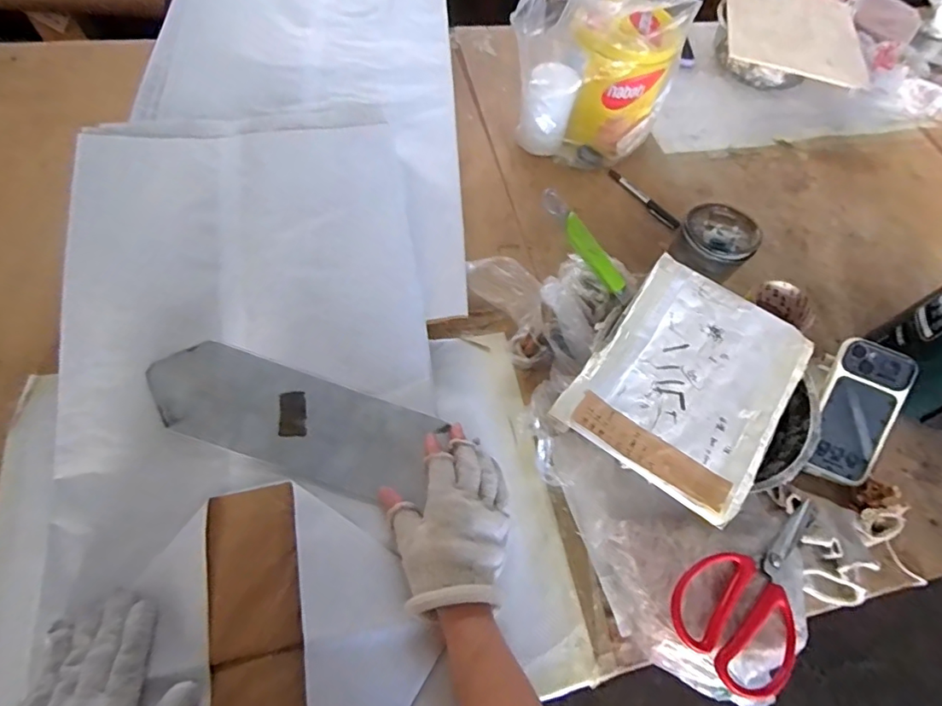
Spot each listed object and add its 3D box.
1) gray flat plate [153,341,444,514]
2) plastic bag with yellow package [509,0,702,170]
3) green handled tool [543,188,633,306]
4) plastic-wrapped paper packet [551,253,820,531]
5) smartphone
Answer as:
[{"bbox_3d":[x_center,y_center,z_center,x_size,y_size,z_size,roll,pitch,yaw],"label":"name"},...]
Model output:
[{"bbox_3d":[-0.176,0.069,0.510,0.277,0.007,0.096,19,72,-2],"label":"gray flat plate"},{"bbox_3d":[0.173,-0.403,0.730,0.218,0.207,0.162,-14,63,-11],"label":"plastic bag with yellow package"},{"bbox_3d":[0.129,-0.119,0.568,0.022,0.021,0.149,-36,89,-20],"label":"green handled tool"},{"bbox_3d":[0.225,0.021,0.517,0.179,0.011,0.248,34,65,15],"label":"plastic-wrapped paper packet"},{"bbox_3d":[0.415,0.065,0.544,0.072,0.017,0.152,19,92,7],"label":"smartphone"}]

